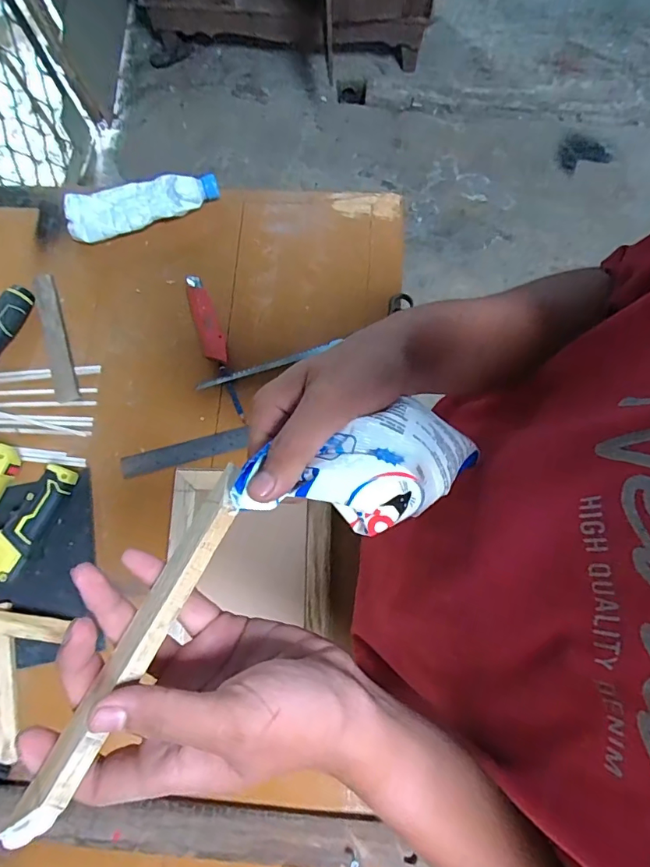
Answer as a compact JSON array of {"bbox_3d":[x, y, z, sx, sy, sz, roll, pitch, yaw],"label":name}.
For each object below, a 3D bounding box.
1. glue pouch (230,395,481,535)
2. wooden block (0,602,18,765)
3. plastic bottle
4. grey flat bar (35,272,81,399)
[{"bbox_3d":[0.027,0.021,0.264,0.147,0.034,0.061,-14,76,-19],"label":"glue pouch"},{"bbox_3d":[-0.388,0.294,0.569,0.034,0.011,0.175,-14,78,-2],"label":"wooden block"},{"bbox_3d":[-0.270,-0.344,0.706,0.220,0.035,0.072,-17,77,-5],"label":"plastic bottle"},{"bbox_3d":[-0.383,-0.136,0.679,0.031,0.005,0.194,-17,79,-8],"label":"grey flat bar"}]

